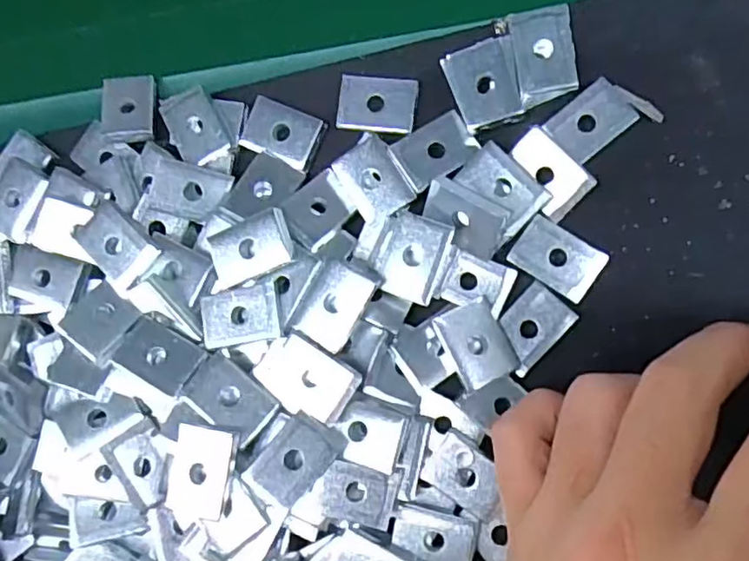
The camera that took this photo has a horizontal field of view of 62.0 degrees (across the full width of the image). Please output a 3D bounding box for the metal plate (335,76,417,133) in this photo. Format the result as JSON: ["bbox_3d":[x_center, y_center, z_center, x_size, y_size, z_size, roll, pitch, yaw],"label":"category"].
[{"bbox_3d":[0.001,-0.064,0.224,0.027,0.004,0.020,9,90,11],"label":"metal plate"}]

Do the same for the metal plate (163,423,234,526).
[{"bbox_3d":[-0.055,0.062,0.198,0.020,0.005,0.028,10,82,9],"label":"metal plate"}]

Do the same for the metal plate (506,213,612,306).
[{"bbox_3d":[0.062,-0.008,0.212,0.029,0.004,0.020,35,94,10],"label":"metal plate"}]

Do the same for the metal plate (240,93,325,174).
[{"bbox_3d":[-0.035,-0.055,0.230,0.028,0.004,0.020,25,93,10],"label":"metal plate"}]

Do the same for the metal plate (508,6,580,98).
[{"bbox_3d":[0.057,-0.077,0.209,0.020,0.004,0.029,-10,85,9],"label":"metal plate"}]

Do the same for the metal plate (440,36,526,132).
[{"bbox_3d":[0.038,-0.067,0.210,0.023,0.004,0.027,-18,85,9],"label":"metal plate"}]

